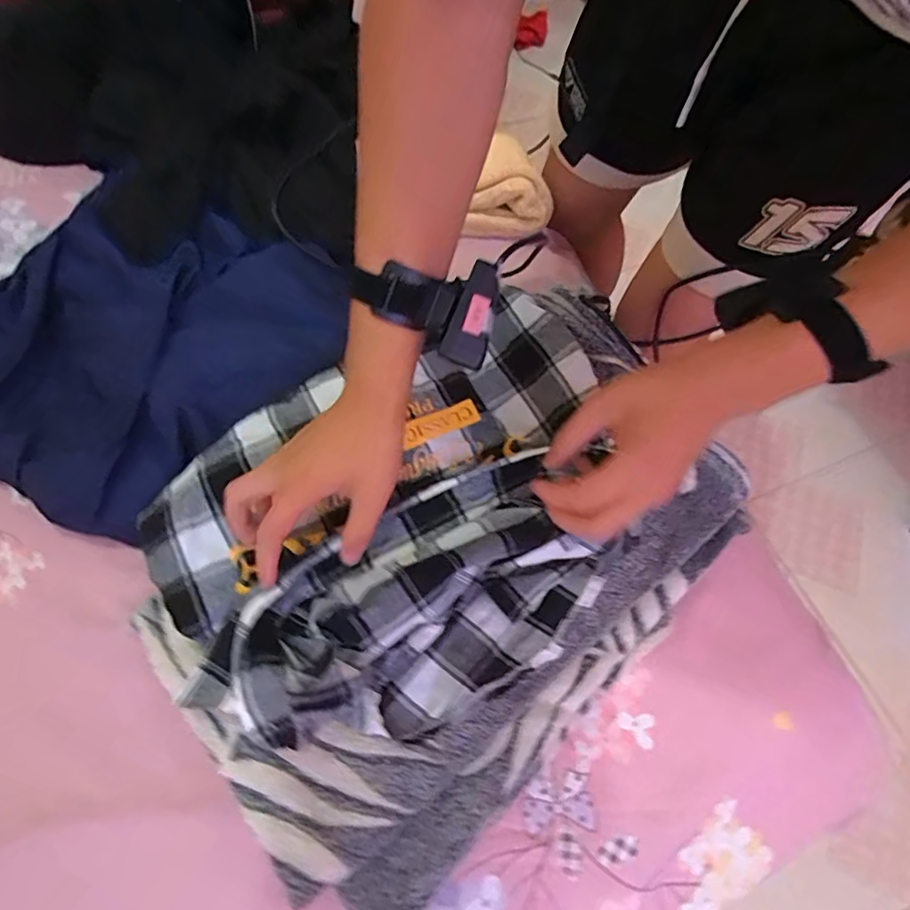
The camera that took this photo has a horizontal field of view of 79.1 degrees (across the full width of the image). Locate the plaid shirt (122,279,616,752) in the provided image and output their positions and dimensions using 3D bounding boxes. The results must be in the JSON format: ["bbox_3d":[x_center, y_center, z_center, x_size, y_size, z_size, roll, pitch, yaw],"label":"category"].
[{"bbox_3d":[-0.037,0.053,0.461,0.390,0.072,0.289,-26,65,-13],"label":"plaid shirt"}]

